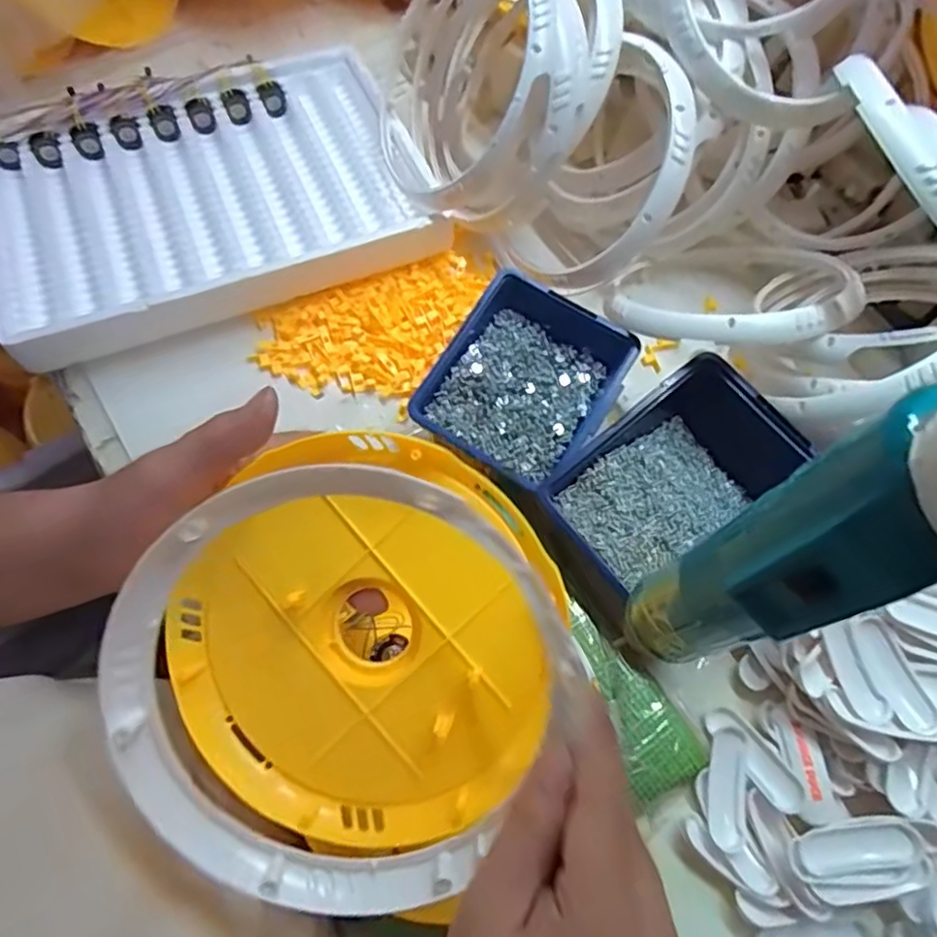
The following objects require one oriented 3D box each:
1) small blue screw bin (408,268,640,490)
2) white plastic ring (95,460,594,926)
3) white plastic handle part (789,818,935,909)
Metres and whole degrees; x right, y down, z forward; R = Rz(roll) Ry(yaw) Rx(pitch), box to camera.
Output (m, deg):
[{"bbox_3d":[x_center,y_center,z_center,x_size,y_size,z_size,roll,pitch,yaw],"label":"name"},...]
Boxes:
[{"bbox_3d":[0.043,-0.062,0.466,0.119,0.053,0.135,32,71,10],"label":"small blue screw bin"},{"bbox_3d":[-0.050,0.092,0.248,0.182,0.016,0.177,0,100,0],"label":"white plastic ring"},{"bbox_3d":[0.229,0.232,0.370,0.078,0.018,0.038,-7,69,-5],"label":"white plastic handle part"}]

